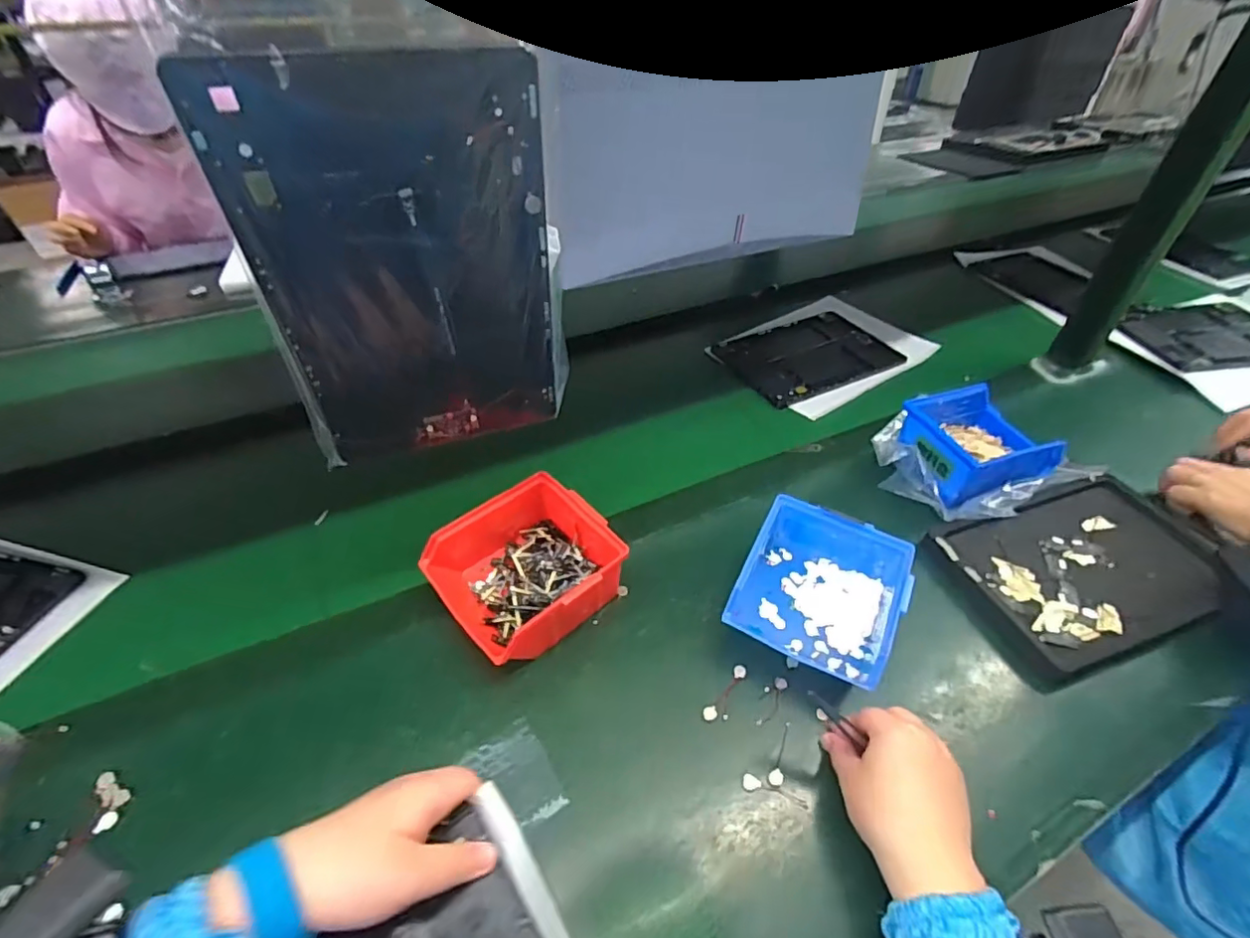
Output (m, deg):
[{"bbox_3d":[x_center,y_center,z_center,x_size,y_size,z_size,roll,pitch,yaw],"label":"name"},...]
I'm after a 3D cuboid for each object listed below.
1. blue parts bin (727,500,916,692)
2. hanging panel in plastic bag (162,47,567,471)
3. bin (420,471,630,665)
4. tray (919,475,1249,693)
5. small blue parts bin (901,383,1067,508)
[{"bbox_3d":[0.164,0.103,0.476,0.123,0.061,0.129,23,51,20],"label":"blue parts bin"},{"bbox_3d":[-0.118,-0.104,0.328,0.163,0.226,0.022,-15,43,-18],"label":"hanging panel in plastic bag"},{"bbox_3d":[-0.085,0.087,0.489,0.142,0.072,0.134,-32,55,-27],"label":"bin"},{"bbox_3d":[0.434,0.089,0.524,0.258,0.026,0.155,-11,42,-15],"label":"tray"},{"bbox_3d":[0.375,-0.026,0.612,0.140,0.069,0.114,-9,42,-12],"label":"small blue parts bin"}]

